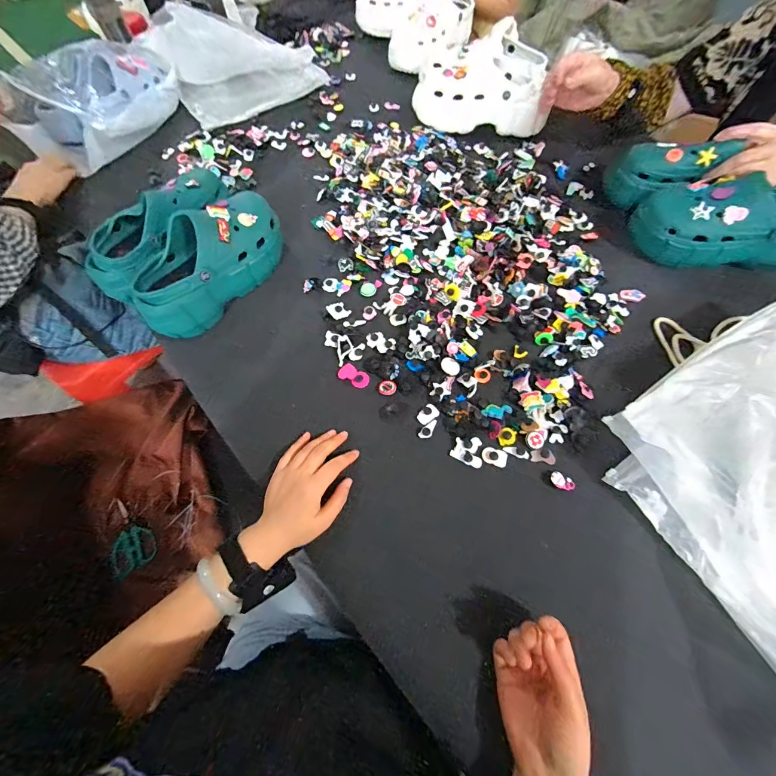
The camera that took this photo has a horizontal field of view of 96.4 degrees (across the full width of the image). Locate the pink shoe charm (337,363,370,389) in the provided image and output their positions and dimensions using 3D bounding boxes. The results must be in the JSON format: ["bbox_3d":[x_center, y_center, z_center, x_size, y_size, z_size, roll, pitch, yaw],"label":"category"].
[{"bbox_3d":[-0.049,-0.018,0.504,0.047,0.004,0.027,30,70,14],"label":"pink shoe charm"}]

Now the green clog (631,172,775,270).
[{"bbox_3d":[0.533,-0.260,0.548,0.251,0.103,0.103,6,67,7],"label":"green clog"}]

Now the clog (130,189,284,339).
[{"bbox_3d":[-0.272,-0.198,0.531,0.106,0.102,0.260,36,74,17],"label":"clog"}]

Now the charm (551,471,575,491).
[{"bbox_3d":[0.218,0.117,0.432,0.030,0.007,0.018,24,69,12],"label":"charm"}]

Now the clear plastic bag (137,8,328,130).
[{"bbox_3d":[-0.317,-0.699,0.737,0.344,0.131,0.168,-11,66,-3],"label":"clear plastic bag"}]

